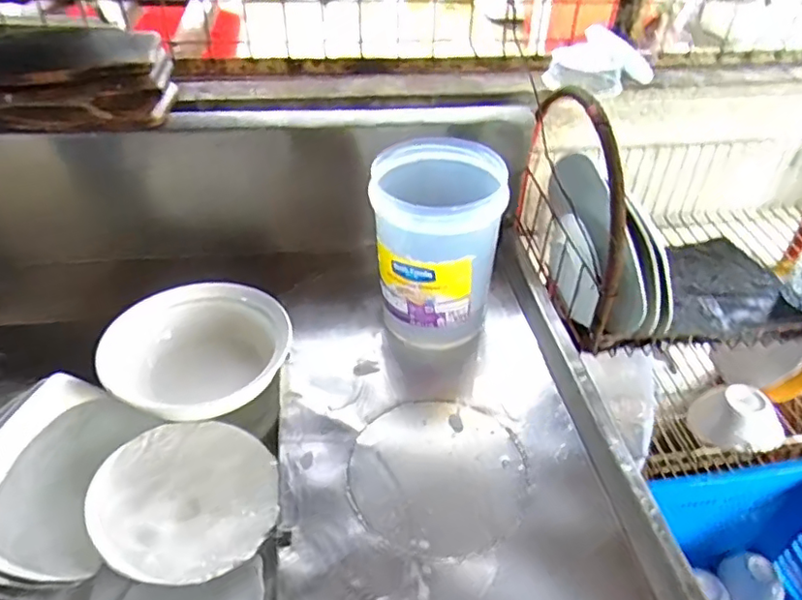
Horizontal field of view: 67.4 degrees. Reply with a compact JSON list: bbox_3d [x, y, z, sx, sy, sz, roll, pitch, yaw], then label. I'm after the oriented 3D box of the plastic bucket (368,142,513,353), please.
[{"bbox_3d":[0.043,-0.066,0.793,0.158,0.247,0.158,1,41,-1],"label":"plastic bucket"}]

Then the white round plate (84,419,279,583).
[{"bbox_3d":[-0.230,0.215,0.654,0.191,0.032,0.183,1,41,-1],"label":"white round plate"}]

